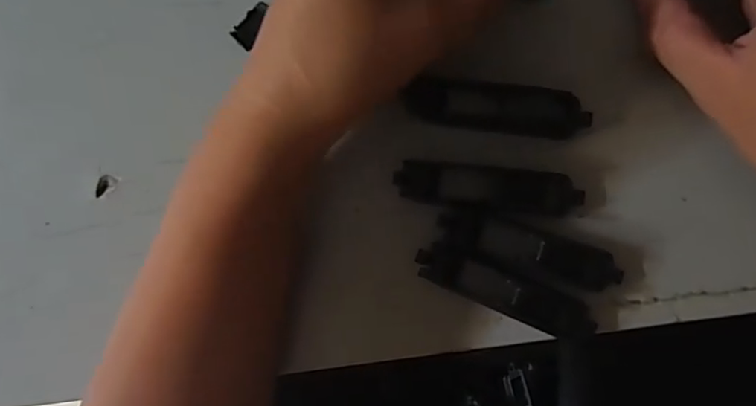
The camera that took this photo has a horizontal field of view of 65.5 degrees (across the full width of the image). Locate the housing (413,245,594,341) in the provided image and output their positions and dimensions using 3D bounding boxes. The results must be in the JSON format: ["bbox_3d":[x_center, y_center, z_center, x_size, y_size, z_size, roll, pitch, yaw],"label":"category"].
[{"bbox_3d":[0.052,0.036,0.236,0.075,0.013,0.016,24,92,4],"label":"housing"}]

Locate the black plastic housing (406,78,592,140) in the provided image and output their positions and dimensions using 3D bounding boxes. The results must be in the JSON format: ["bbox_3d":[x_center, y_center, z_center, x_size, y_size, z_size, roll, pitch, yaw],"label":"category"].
[{"bbox_3d":[0.049,-0.039,0.243,0.073,0.009,0.019,7,91,4],"label":"black plastic housing"}]

